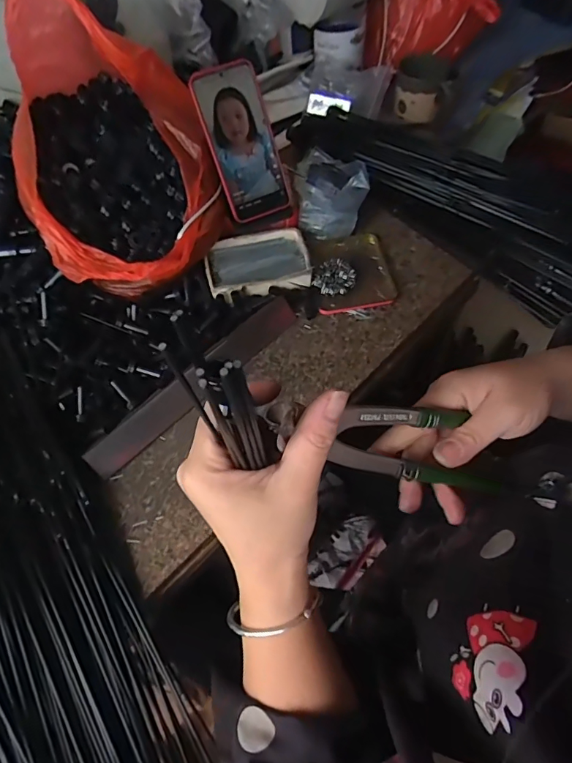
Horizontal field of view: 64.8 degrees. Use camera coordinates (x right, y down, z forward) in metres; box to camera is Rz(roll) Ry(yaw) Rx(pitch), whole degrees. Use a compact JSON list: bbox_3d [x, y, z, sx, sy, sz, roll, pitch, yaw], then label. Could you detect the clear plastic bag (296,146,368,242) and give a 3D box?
[{"bbox_3d":[0.063,-0.258,0.622,0.097,0.057,0.113,1,61,4],"label":"clear plastic bag"}]

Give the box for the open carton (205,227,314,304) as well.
[{"bbox_3d":[-0.037,-0.151,0.578,0.125,0.023,0.091,-13,61,-4],"label":"open carton"}]

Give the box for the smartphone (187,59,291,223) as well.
[{"bbox_3d":[-0.050,-0.282,0.539,0.079,0.163,0.016,-24,26,-10],"label":"smartphone"}]

